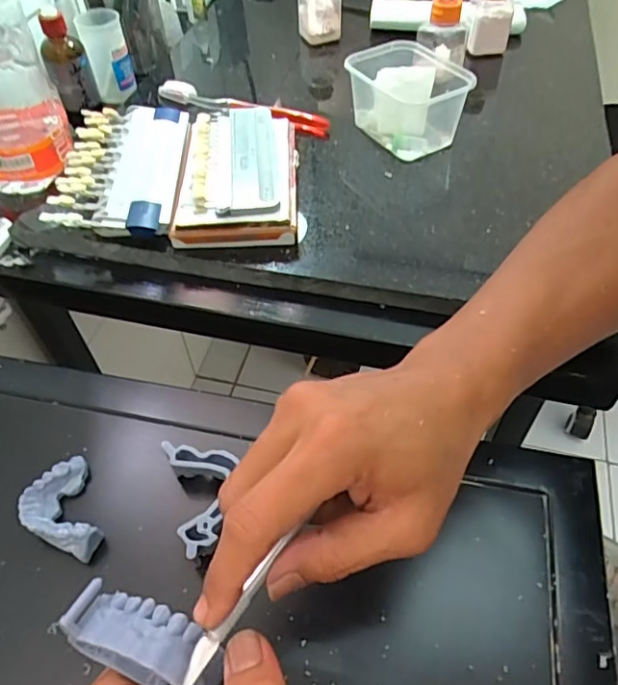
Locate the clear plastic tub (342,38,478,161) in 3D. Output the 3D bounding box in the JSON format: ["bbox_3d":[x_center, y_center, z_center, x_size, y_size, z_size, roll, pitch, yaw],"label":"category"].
[{"bbox_3d":[0.090,-0.218,0.496,0.082,0.061,0.102,-32,57,-22],"label":"clear plastic tub"}]

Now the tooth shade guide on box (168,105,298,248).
[{"bbox_3d":[-0.059,-0.144,0.462,0.095,0.031,0.160,-2,51,0],"label":"tooth shade guide on box"}]

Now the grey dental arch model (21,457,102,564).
[{"bbox_3d":[-0.160,0.110,0.356,0.041,0.020,0.067,-20,53,-14],"label":"grey dental arch model"}]

